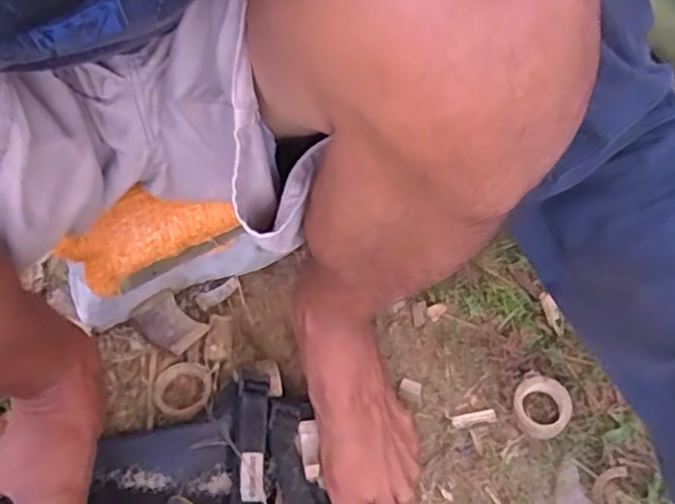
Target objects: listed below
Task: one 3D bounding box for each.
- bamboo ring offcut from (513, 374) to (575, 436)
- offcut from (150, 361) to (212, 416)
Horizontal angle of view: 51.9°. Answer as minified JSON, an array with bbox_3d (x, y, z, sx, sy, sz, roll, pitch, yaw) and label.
[{"bbox_3d":[0.197,0.147,0.665,0.051,0.013,0.057,-18,61,-14],"label":"bamboo ring offcut"},{"bbox_3d":[-0.145,0.126,0.641,0.056,0.010,0.055,2,59,-3],"label":"offcut"}]

